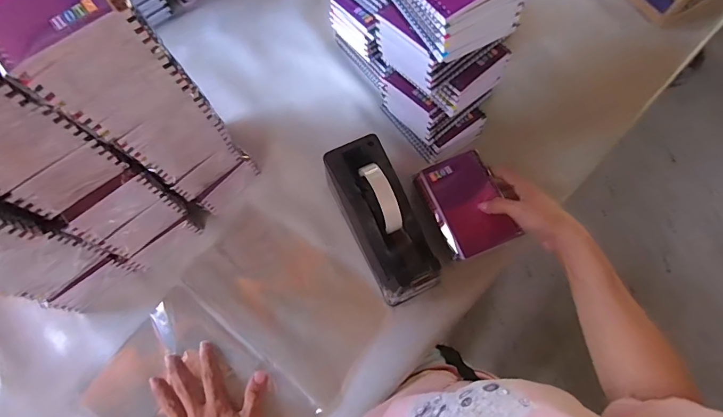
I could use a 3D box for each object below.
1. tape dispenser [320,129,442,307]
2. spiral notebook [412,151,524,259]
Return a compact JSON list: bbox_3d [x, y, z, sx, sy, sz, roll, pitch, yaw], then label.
[{"bbox_3d":[0.024,0.014,0.521,0.081,0.110,0.203,-23,72,-9],"label":"tape dispenser"},{"bbox_3d":[0.139,-0.007,0.523,0.095,0.025,0.127,-23,71,-9],"label":"spiral notebook"}]

